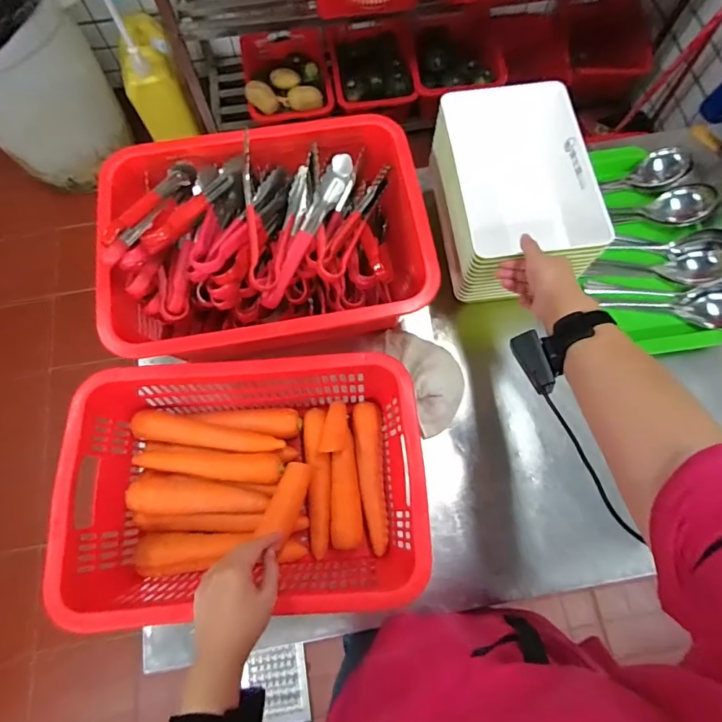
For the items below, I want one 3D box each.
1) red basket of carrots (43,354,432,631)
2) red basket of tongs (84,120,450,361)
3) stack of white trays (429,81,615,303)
[{"bbox_3d":[-0.148,0.168,0.609,0.452,0.145,0.318,-3,72,-1],"label":"red basket of carrots"},{"bbox_3d":[-0.140,-0.192,0.693,0.462,0.216,0.338,-8,72,-2],"label":"red basket of tongs"},{"bbox_3d":[0.234,-0.264,0.687,0.197,0.136,0.293,-8,72,-2],"label":"stack of white trays"}]

